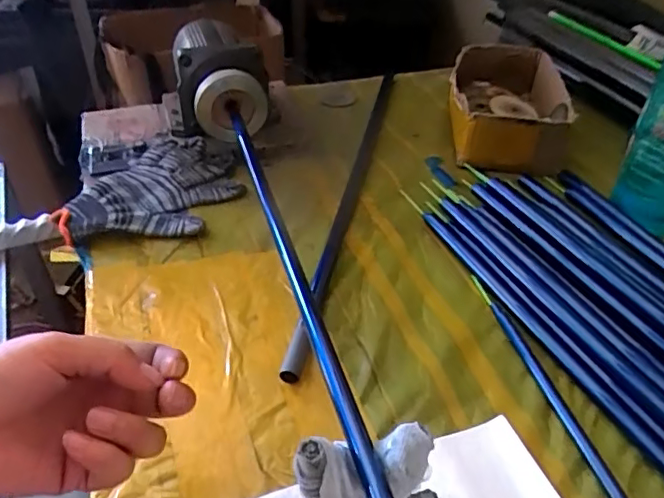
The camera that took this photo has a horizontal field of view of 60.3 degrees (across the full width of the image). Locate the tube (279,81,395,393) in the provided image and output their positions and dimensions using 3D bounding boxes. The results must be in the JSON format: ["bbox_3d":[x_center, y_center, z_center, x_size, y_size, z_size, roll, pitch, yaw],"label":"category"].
[{"bbox_3d":[0.022,-0.070,0.610,0.018,0.014,0.523,9,42,9],"label":"tube"}]

